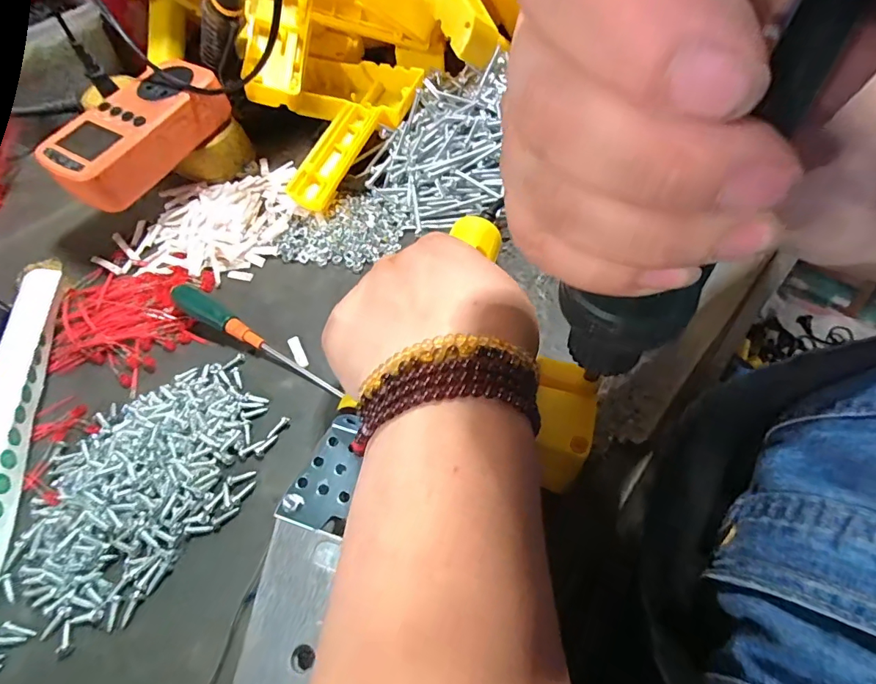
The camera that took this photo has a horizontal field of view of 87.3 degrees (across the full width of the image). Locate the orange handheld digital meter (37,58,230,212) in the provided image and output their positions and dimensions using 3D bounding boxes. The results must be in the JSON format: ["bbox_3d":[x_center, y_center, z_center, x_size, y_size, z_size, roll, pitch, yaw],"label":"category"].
[{"bbox_3d":[-0.215,-0.154,0.334,0.068,0.037,0.130,30,63,23],"label":"orange handheld digital meter"}]

